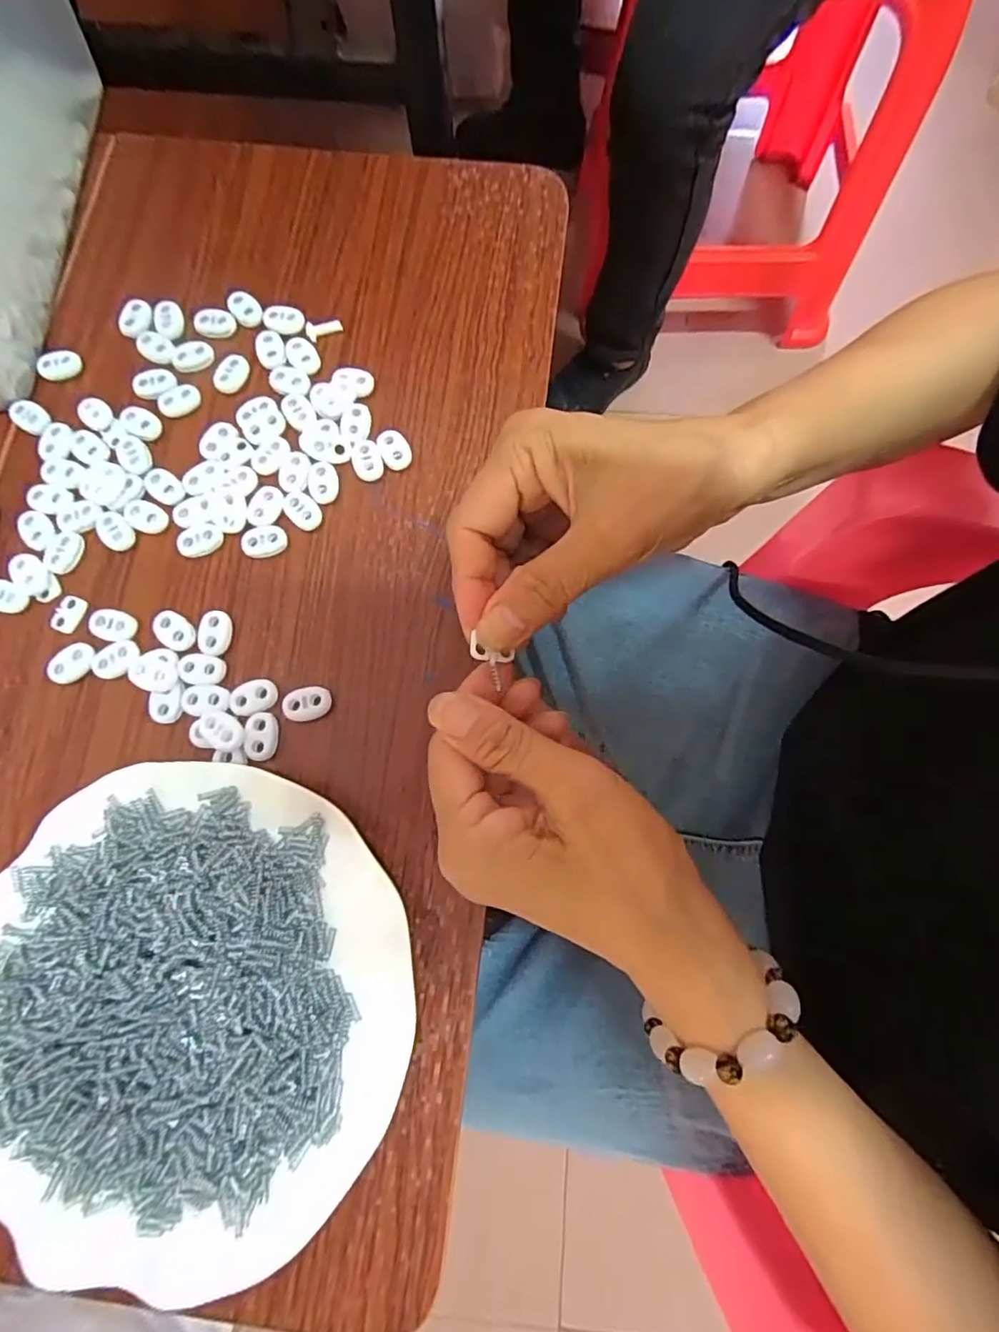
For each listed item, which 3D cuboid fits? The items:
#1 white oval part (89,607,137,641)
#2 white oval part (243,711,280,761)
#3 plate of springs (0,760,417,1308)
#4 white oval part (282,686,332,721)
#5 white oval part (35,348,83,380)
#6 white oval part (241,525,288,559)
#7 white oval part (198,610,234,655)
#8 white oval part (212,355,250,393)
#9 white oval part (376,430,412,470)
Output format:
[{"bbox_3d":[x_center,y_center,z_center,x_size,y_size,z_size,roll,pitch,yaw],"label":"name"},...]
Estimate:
[{"bbox_3d":[-0.192,-0.020,0.282,0.022,0.005,0.015,19,78,4],"label":"white oval part"},{"bbox_3d":[-0.113,0.033,0.268,0.014,0.005,0.022,-2,78,-1],"label":"white oval part"},{"bbox_3d":[-0.130,0.136,0.234,0.181,0.025,0.178,0,78,-1],"label":"plate of springs"},{"bbox_3d":[-0.092,0.018,0.272,0.023,0.005,0.016,-10,78,-3],"label":"white oval part"},{"bbox_3d":[-0.246,-0.168,0.315,0.023,0.004,0.014,-9,78,-2],"label":"white oval part"},{"bbox_3d":[-0.121,-0.064,0.291,0.022,0.005,0.015,-14,78,-3],"label":"white oval part"},{"bbox_3d":[-0.140,-0.017,0.280,0.015,0.005,0.022,-2,78,-1],"label":"white oval part"},{"bbox_3d":[-0.148,-0.161,0.311,0.016,0.004,0.022,39,80,7],"label":"white oval part"},{"bbox_3d":[-0.056,-0.115,0.301,0.015,0.007,0.022,-31,80,-7],"label":"white oval part"}]

